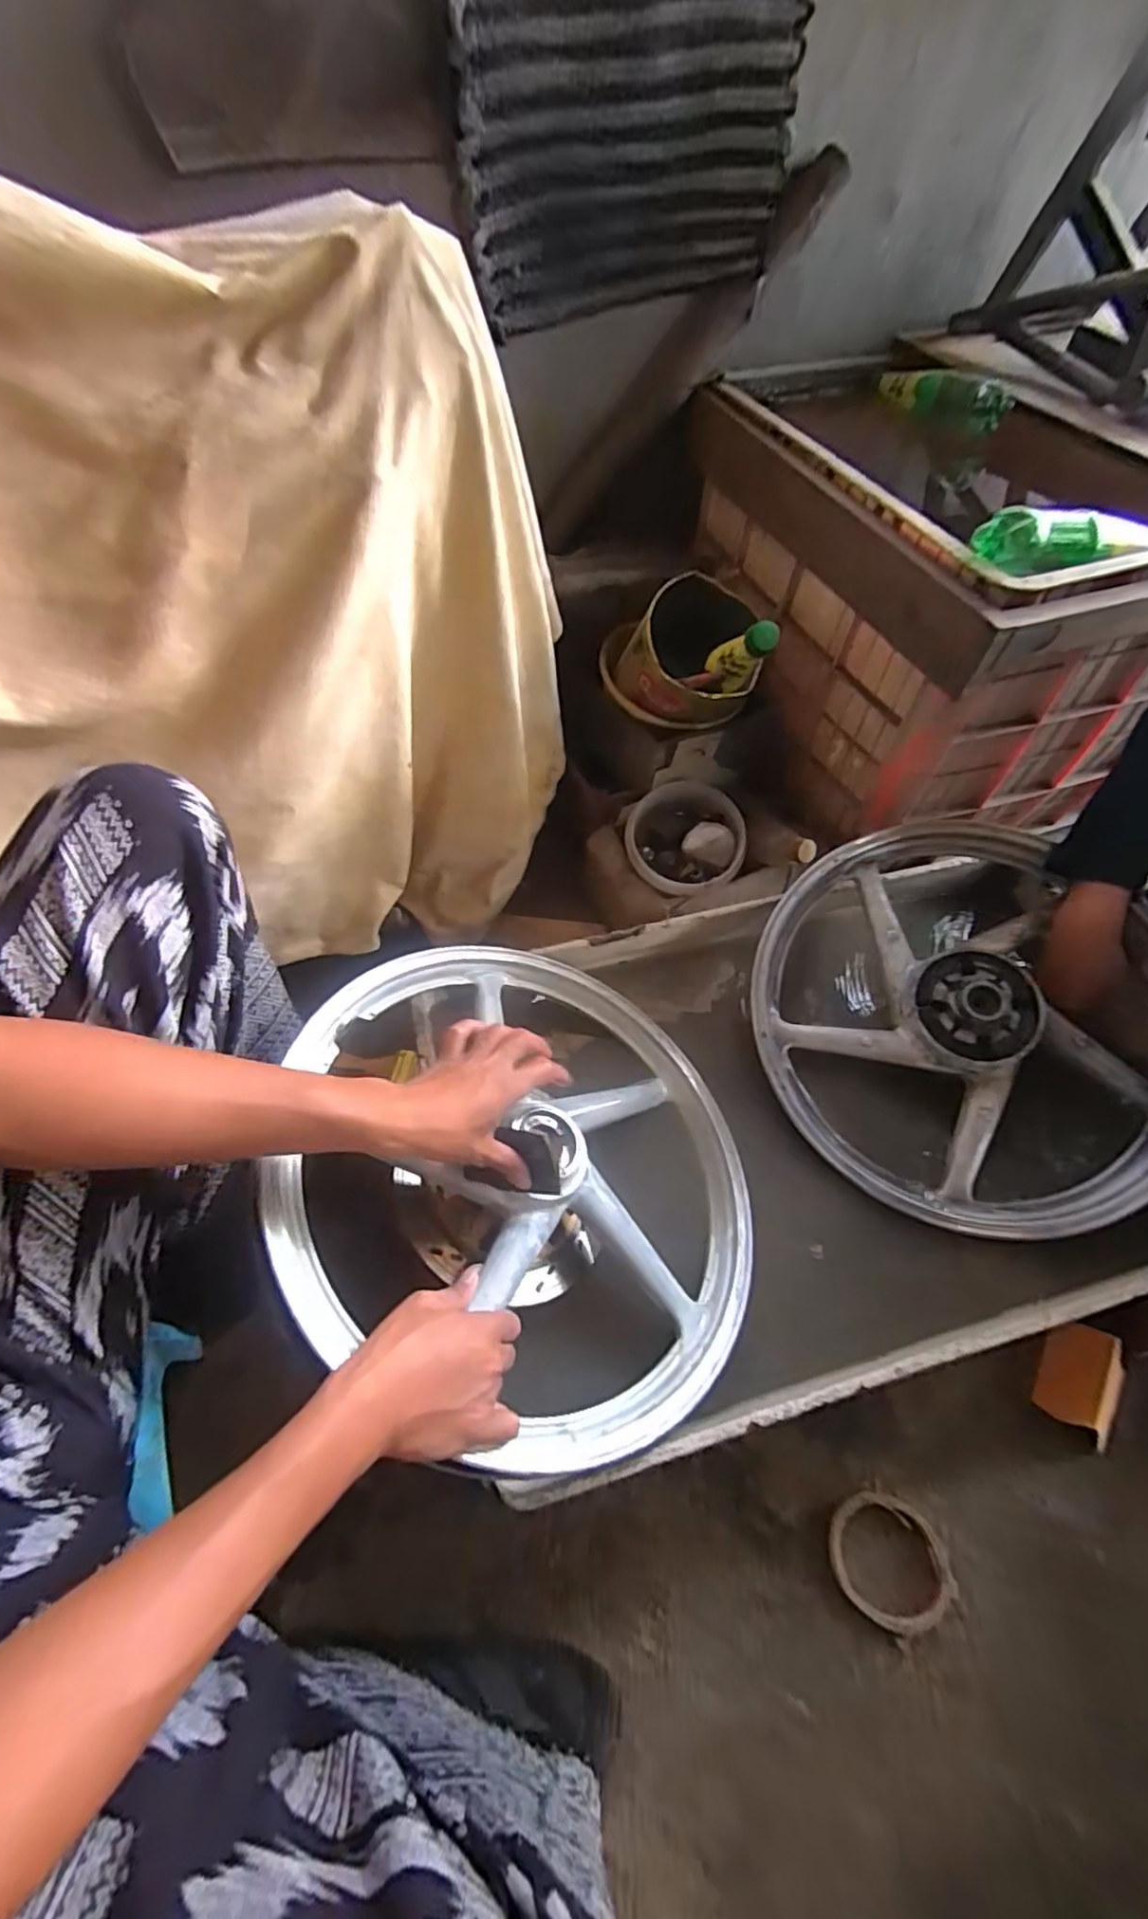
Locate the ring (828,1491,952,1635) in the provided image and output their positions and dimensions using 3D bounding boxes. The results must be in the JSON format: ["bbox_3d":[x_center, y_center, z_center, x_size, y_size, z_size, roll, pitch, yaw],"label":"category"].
[{"bbox_3d":[0.249,0.476,0.515,0.088,0.009,0.082,1,54,-1],"label":"ring"}]

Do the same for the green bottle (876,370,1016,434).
[{"bbox_3d":[0.485,-0.748,0.864,0.058,0.053,0.196,-36,62,-21],"label":"green bottle"}]

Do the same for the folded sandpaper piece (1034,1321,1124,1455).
[{"bbox_3d":[0.452,0.371,0.578,0.065,0.031,0.088,32,59,20],"label":"folded sandpaper piece"}]

